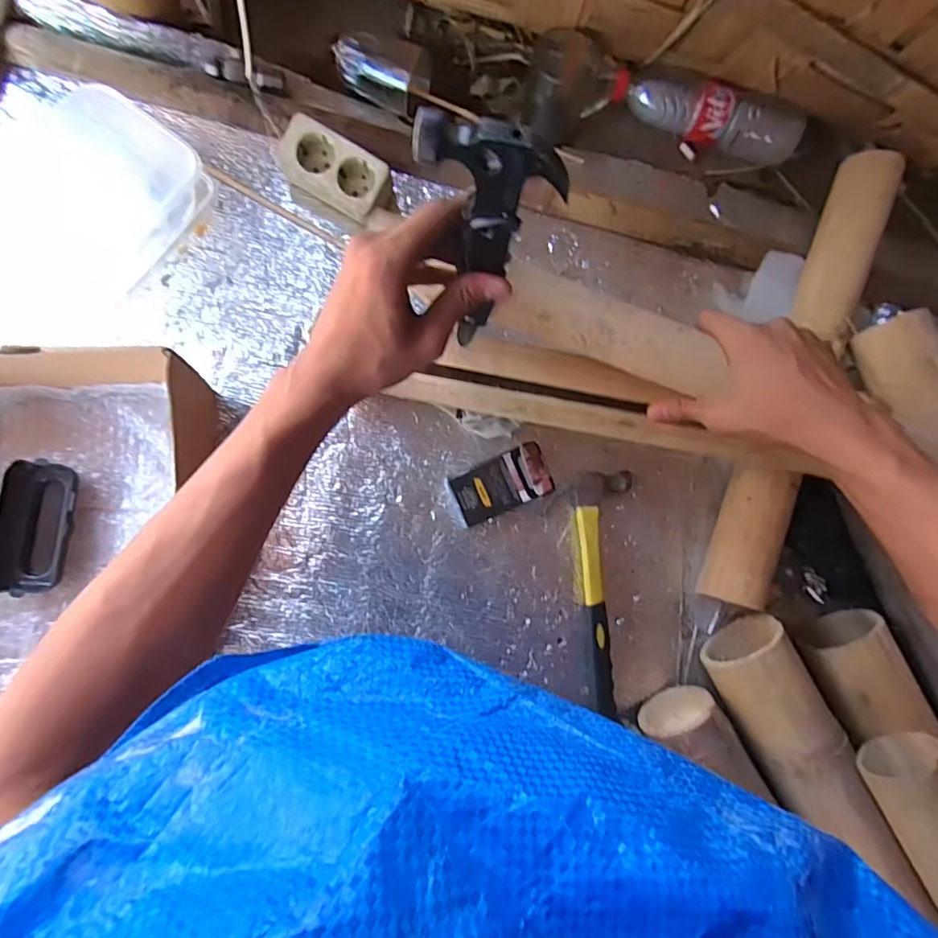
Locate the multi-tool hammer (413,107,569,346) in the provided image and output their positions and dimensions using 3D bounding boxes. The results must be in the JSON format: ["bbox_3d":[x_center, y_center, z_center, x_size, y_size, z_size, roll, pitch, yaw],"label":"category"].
[{"bbox_3d":[0.006,-0.124,0.319,0.069,0.217,0.022,8,78,-1],"label":"multi-tool hammer"}]

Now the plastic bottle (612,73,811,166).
[{"bbox_3d":[0.282,-0.419,0.598,0.230,0.054,0.064,8,81,-4],"label":"plastic bottle"}]

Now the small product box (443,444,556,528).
[{"bbox_3d":[0.033,0.016,0.513,0.104,0.019,0.054,-22,84,-8],"label":"small product box"}]

